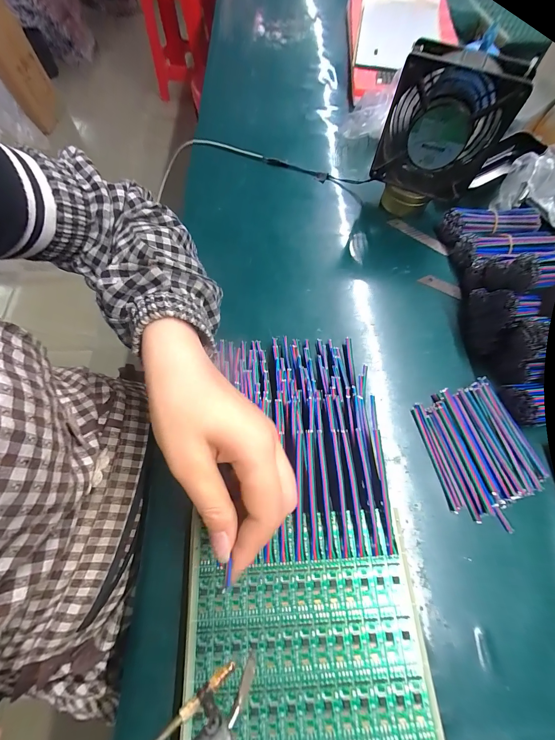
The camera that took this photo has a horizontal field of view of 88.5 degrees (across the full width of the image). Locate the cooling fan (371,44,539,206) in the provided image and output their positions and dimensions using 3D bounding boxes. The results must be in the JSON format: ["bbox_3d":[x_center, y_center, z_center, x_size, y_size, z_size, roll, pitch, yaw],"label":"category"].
[{"bbox_3d":[0.184,-0.269,0.322,0.120,0.122,0.045,20,69,10],"label":"cooling fan"}]

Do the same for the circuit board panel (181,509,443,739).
[{"bbox_3d":[0.020,0.213,0.191,0.165,0.004,0.180,-2,65,-2],"label":"circuit board panel"}]

